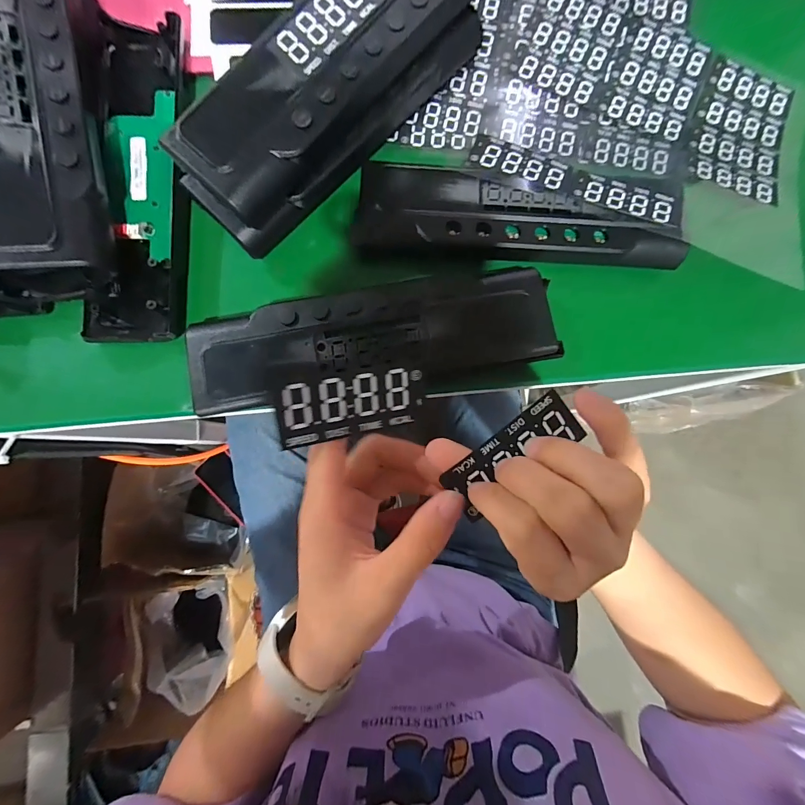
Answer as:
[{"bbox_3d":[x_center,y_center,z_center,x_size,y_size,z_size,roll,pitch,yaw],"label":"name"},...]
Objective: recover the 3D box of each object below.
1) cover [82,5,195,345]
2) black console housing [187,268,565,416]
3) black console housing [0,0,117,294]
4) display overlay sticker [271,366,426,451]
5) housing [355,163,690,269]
[{"bbox_3d":[-0.196,-0.165,0.272,0.066,0.030,0.239,-1,83,-2],"label":"cover"},{"bbox_3d":[-0.018,-0.042,0.256,0.244,0.033,0.065,-10,83,-4],"label":"black console housing"},{"bbox_3d":[-0.235,-0.198,0.242,0.067,0.052,0.249,-8,83,-3],"label":"black console housing"},{"bbox_3d":[-0.024,0.000,0.181,0.074,0.004,0.033,-8,99,-19],"label":"display overlay sticker"},{"bbox_3d":[0.088,-0.132,0.271,0.237,0.024,0.064,7,83,-1],"label":"housing"}]

